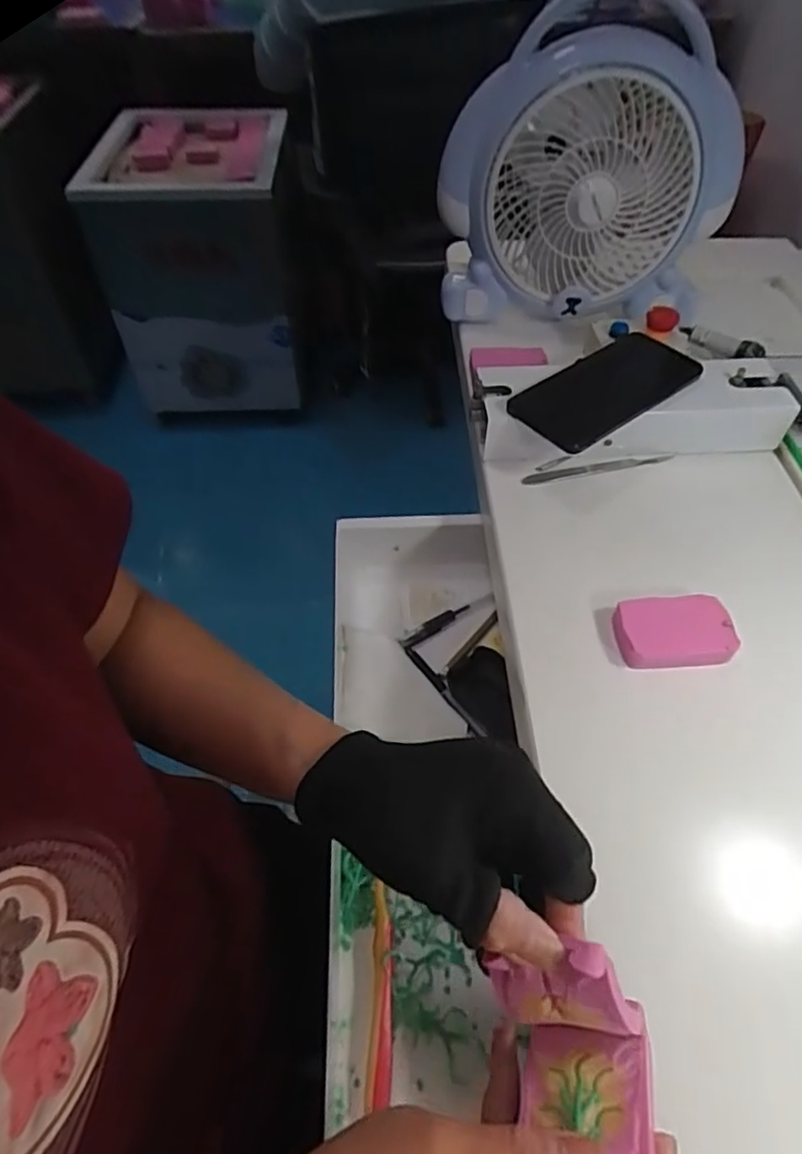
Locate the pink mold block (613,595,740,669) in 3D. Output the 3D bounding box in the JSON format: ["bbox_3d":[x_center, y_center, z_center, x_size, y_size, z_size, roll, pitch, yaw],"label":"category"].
[{"bbox_3d":[0.178,0.035,0.411,0.073,0.015,0.047,-5,52,-3],"label":"pink mold block"}]

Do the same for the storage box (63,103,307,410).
[{"bbox_3d":[-0.484,-0.798,1.605,0.442,0.518,0.548,-1,52,0],"label":"storage box"}]

